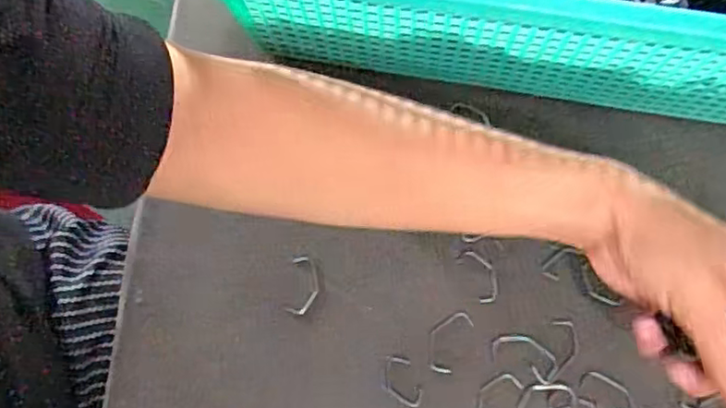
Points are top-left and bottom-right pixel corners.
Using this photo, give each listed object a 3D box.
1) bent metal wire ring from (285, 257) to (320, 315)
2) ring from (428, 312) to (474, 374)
[{"bbox_3d":[-0.035,0.049,0.367,0.017,0.004,0.033,7,70,4],"label":"bent metal wire ring"},{"bbox_3d":[0.049,0.078,0.356,0.020,0.004,0.037,27,73,11],"label":"ring"}]

